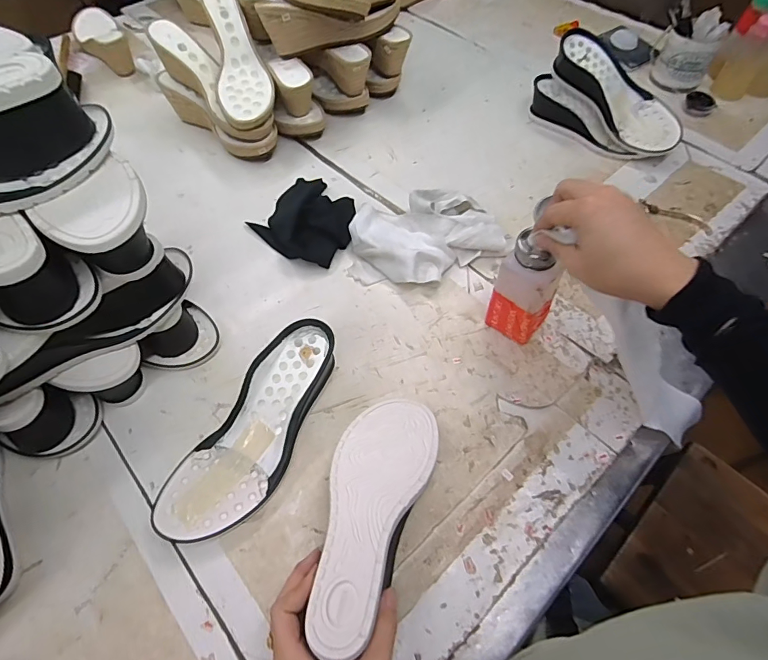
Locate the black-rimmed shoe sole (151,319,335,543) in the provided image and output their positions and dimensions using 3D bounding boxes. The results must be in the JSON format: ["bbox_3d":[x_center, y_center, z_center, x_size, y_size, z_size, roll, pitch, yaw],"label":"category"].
[{"bbox_3d":[-0.122,0.096,0.426,0.089,0.054,0.230,33,64,19],"label":"black-rimmed shoe sole"}]

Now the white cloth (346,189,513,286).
[{"bbox_3d":[0.051,-0.117,0.562,0.192,0.043,0.126,-11,59,-7],"label":"white cloth"}]

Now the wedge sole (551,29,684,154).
[{"bbox_3d":[0.345,-0.349,0.661,0.221,0.060,0.084,45,68,-1],"label":"wedge sole"}]

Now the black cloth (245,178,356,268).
[{"bbox_3d":[-0.102,-0.154,0.599,0.146,0.030,0.123,38,66,21],"label":"black cloth"}]

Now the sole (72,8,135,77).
[{"bbox_3d":[-0.534,-0.549,0.830,0.081,0.062,0.205,-27,62,-15],"label":"sole"}]

